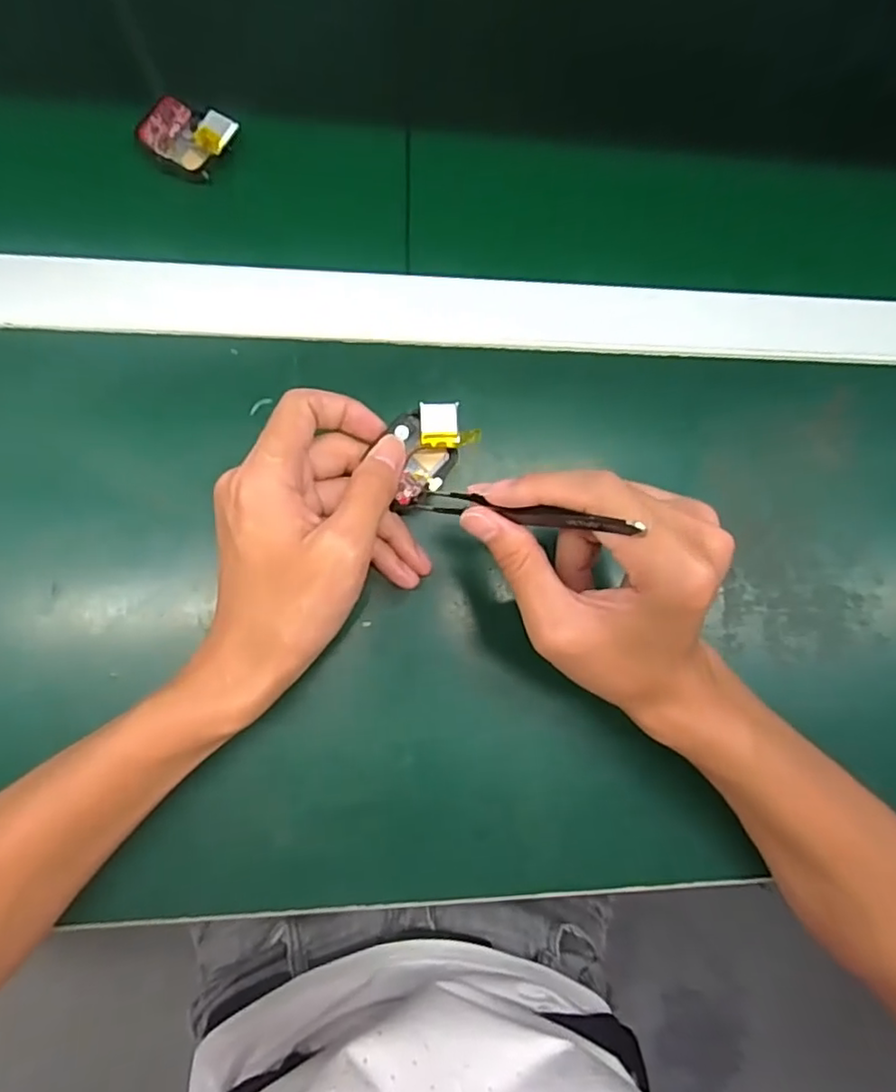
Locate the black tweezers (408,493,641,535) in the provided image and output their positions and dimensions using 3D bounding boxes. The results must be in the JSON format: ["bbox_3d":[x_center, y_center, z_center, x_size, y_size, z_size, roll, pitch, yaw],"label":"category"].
[{"bbox_3d":[0.023,-0.016,0.269,0.019,0.124,0.009,28,78,-43],"label":"black tweezers"}]

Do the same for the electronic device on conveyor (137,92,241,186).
[{"bbox_3d":[-0.145,-0.227,0.348,0.050,0.017,0.037,20,82,-4],"label":"electronic device on conveyor"}]

